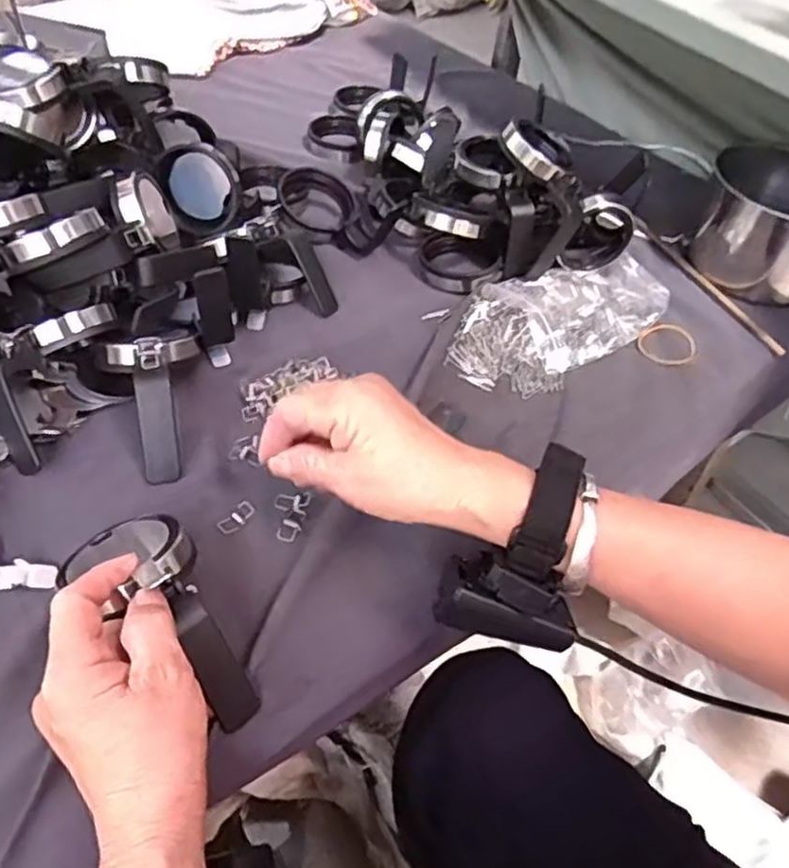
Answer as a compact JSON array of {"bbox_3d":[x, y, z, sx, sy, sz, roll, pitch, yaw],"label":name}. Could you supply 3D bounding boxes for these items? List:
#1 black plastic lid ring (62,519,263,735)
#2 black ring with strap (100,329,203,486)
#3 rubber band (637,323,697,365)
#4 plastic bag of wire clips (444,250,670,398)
[{"bbox_3d":[-0.122,0.092,0.375,0.063,0.058,0.138,-31,66,-29],"label":"black plastic lid ring"},{"bbox_3d":[-0.160,-0.035,0.483,0.068,0.052,0.131,-12,52,-17],"label":"black ring with strap"},{"bbox_3d":[0.230,-0.076,0.601,0.047,0.006,0.059,12,47,17],"label":"rubber band"},{"bbox_3d":[0.131,-0.104,0.594,0.201,0.026,0.111,-30,59,-29],"label":"plastic bag of wire clips"}]

